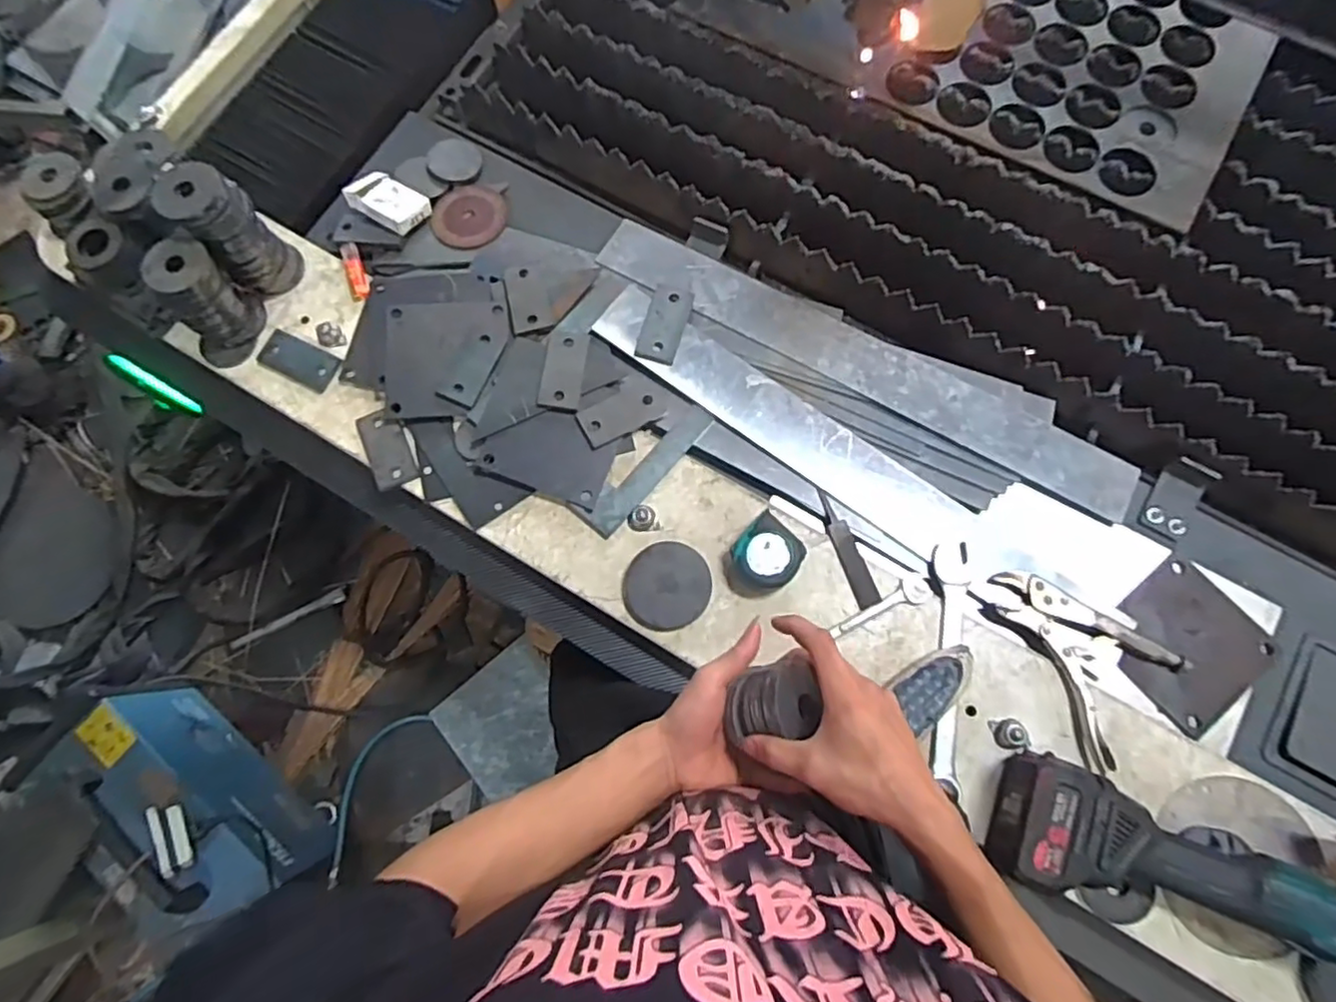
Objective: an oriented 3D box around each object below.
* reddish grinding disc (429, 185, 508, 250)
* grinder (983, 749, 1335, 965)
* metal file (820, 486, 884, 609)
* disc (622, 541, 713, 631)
[{"bbox_3d":[-0.275,-0.396,0.922,0.093,0.010,0.098,0,75,1],"label":"reddish grinding disc"},{"bbox_3d":[0.531,0.365,0.640,0.406,0.094,0.139,16,76,5],"label":"grinder"},{"bbox_3d":[0.206,0.054,0.776,0.026,0.005,0.140,-21,76,-4],"label":"metal file"},{"bbox_3d":[-0.001,0.097,0.766,0.097,0.021,0.094,0,75,1],"label":"disc"}]

